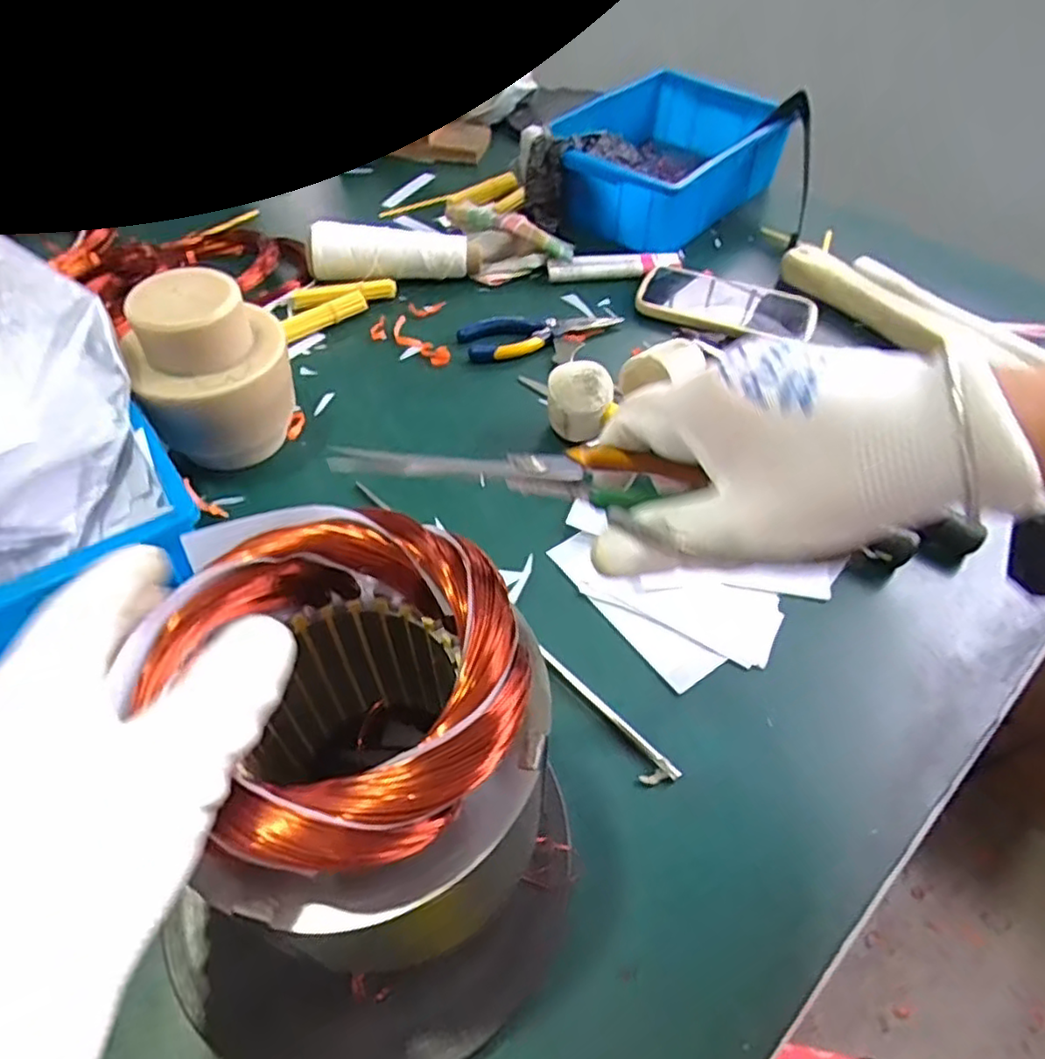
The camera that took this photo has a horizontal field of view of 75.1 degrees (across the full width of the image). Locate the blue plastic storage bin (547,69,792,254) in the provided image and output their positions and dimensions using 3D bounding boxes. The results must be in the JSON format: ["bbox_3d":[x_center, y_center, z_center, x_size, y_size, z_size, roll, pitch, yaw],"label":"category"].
[{"bbox_3d":[0.162,-0.430,0.790,0.203,0.084,0.281,30,54,19],"label":"blue plastic storage bin"}]

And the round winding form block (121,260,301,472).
[{"bbox_3d":[-0.216,-0.103,0.484,0.103,0.127,0.084,-16,53,-18],"label":"round winding form block"}]

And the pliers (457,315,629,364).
[{"bbox_3d":[0.021,-0.182,0.634,0.154,0.014,0.047,-10,51,-13],"label":"pliers"}]

